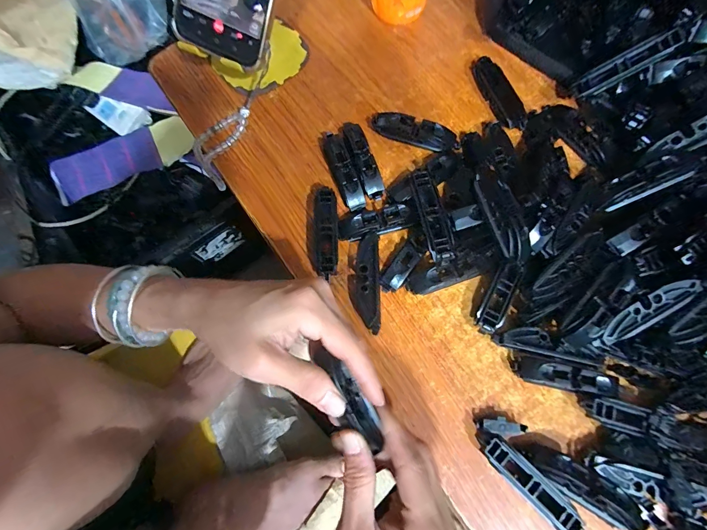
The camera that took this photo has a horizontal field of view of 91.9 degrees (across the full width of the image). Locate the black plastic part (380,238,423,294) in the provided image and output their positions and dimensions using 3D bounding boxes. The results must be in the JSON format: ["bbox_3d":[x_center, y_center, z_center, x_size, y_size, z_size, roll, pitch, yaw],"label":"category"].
[{"bbox_3d":[0.039,0.003,0.283,0.019,0.016,0.044,40,78,11],"label":"black plastic part"}]

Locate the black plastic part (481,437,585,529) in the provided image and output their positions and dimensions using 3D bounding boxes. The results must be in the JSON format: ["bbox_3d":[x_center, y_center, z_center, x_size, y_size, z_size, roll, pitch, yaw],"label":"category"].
[{"bbox_3d":[0.123,0.152,0.239,0.074,0.020,0.018,42,79,11],"label":"black plastic part"}]

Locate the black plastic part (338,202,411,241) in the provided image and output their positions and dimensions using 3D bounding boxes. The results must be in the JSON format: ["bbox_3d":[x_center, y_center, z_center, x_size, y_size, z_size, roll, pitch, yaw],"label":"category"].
[{"bbox_3d":[0.017,-0.035,0.292,0.062,0.019,0.019,-14,74,-3],"label":"black plastic part"}]

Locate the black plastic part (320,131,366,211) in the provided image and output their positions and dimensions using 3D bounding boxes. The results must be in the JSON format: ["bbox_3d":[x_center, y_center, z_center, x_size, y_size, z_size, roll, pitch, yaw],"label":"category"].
[{"bbox_3d":[-0.011,-0.086,0.308,0.019,0.020,0.079,-19,75,-5],"label":"black plastic part"}]

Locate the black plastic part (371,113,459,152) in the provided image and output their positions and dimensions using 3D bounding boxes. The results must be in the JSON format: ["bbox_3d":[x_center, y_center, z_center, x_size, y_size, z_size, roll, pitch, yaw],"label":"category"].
[{"bbox_3d":[0.056,-0.123,0.316,0.079,0.020,0.018,18,75,6],"label":"black plastic part"}]

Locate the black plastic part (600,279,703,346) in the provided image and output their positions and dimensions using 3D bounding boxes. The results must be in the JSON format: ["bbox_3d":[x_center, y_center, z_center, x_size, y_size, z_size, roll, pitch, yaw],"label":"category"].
[{"bbox_3d":[0.209,0.031,0.242,0.070,0.007,0.020,-34,76,5],"label":"black plastic part"}]

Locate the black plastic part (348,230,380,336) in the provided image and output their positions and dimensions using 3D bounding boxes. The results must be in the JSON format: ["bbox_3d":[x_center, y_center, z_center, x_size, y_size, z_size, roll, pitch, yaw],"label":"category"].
[{"bbox_3d":[0.009,0.015,0.278,0.025,0.020,0.077,0,74,1],"label":"black plastic part"}]

